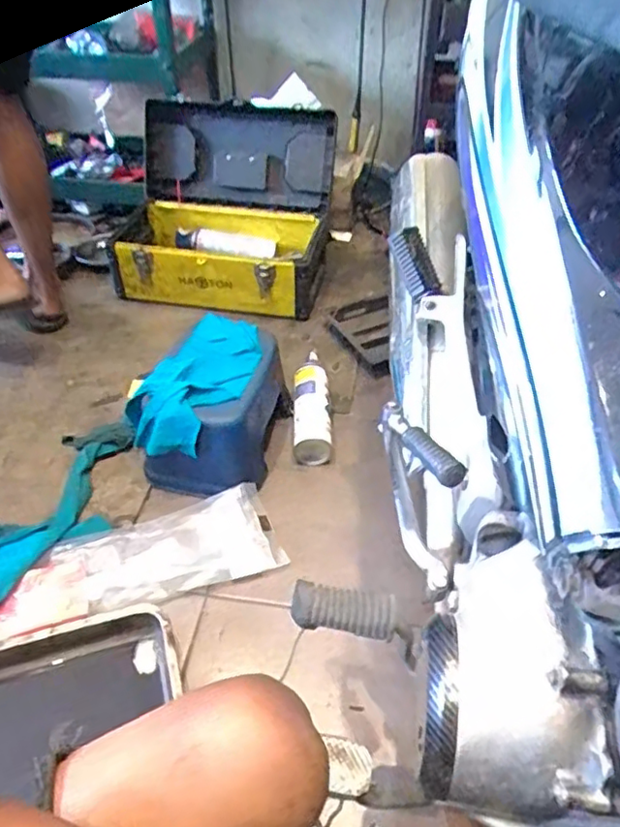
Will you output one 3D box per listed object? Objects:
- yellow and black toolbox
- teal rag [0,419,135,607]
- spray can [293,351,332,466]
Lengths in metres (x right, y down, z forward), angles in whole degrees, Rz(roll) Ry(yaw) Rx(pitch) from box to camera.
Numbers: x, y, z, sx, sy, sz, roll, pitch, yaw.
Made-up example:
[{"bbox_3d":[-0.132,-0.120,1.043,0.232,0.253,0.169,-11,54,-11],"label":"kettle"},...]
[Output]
[{"bbox_3d":[-0.194,-0.442,1.376,0.468,0.332,0.377,11,44,11],"label":"yellow and black toolbox"},{"bbox_3d":[-0.403,0.151,0.978,0.181,0.041,0.416,10,44,10],"label":"teal rag"},{"bbox_3d":[0.001,-0.021,1.151,0.067,0.077,0.253,-1,43,-1],"label":"spray can"}]

